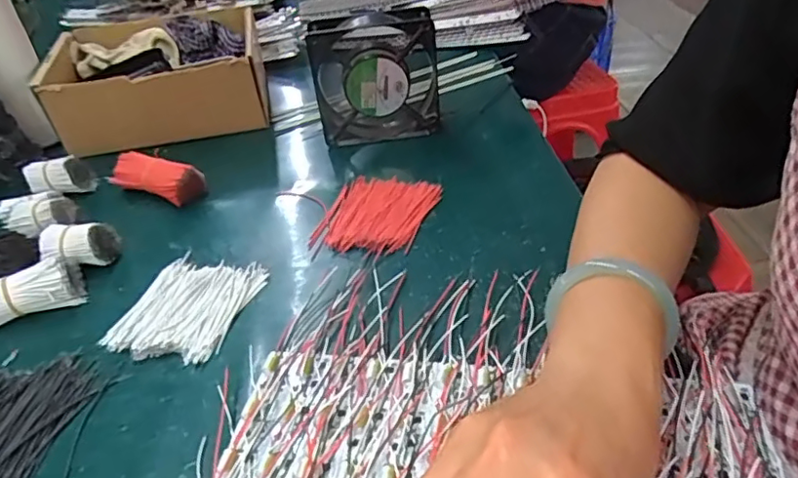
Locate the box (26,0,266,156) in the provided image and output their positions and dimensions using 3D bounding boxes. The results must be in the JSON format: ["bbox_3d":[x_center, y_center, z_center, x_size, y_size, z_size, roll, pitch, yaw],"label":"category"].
[{"bbox_3d":[-0.265,-0.176,0.657,0.216,0.086,0.175,-9,37,-6],"label":"box"}]

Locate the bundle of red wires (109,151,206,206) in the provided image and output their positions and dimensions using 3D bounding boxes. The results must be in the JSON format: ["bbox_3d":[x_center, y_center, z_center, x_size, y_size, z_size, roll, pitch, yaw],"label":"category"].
[{"bbox_3d":[-0.225,-0.055,0.546,0.086,0.039,0.033,5,38,13],"label":"bundle of red wires"}]

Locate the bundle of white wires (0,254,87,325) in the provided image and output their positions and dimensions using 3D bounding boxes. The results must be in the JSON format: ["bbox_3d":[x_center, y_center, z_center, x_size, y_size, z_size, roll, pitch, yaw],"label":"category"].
[{"bbox_3d":[-0.284,0.043,0.427,0.096,0.034,0.033,-24,41,-23],"label":"bundle of white wires"}]

